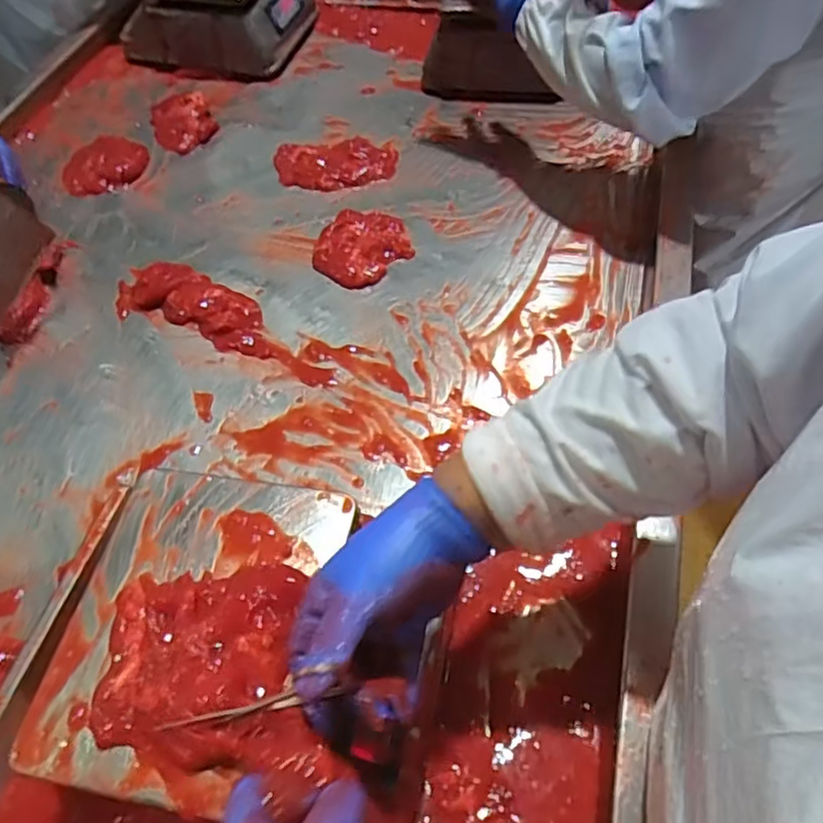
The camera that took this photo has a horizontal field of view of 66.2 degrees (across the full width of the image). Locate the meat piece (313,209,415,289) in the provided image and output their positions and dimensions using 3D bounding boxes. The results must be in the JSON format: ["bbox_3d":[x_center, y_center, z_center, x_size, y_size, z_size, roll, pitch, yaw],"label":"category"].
[{"bbox_3d":[-0.060,-0.219,0.829,0.117,0.024,0.128,-2,57,3],"label":"meat piece"}]

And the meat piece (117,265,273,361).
[{"bbox_3d":[-0.269,-0.139,0.791,0.226,0.032,0.089,18,60,15],"label":"meat piece"}]

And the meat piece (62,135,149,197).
[{"bbox_3d":[-0.464,-0.365,0.937,0.125,0.027,0.106,-3,57,2],"label":"meat piece"}]

